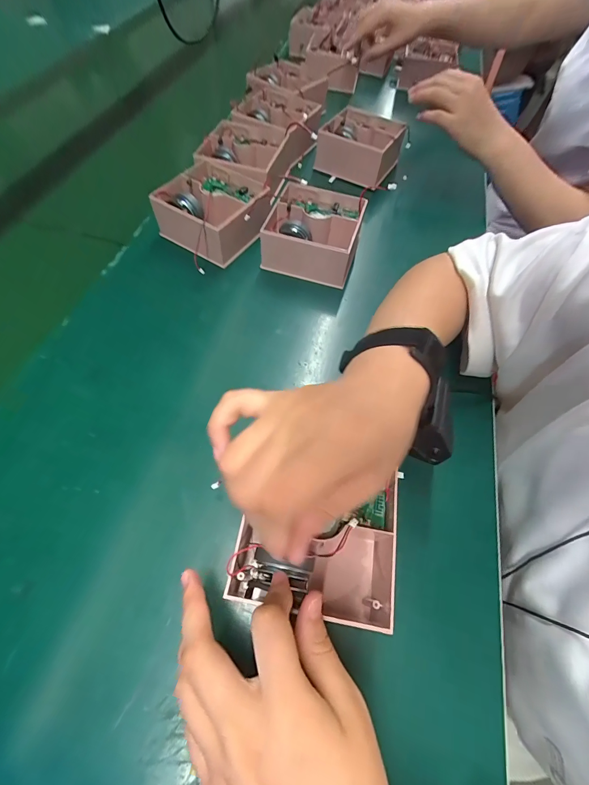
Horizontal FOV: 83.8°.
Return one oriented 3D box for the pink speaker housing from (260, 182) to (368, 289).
[{"bbox_3d":[0.022,-0.190,0.395,0.104,0.053,0.106,16,62,7],"label":"pink speaker housing"}]

